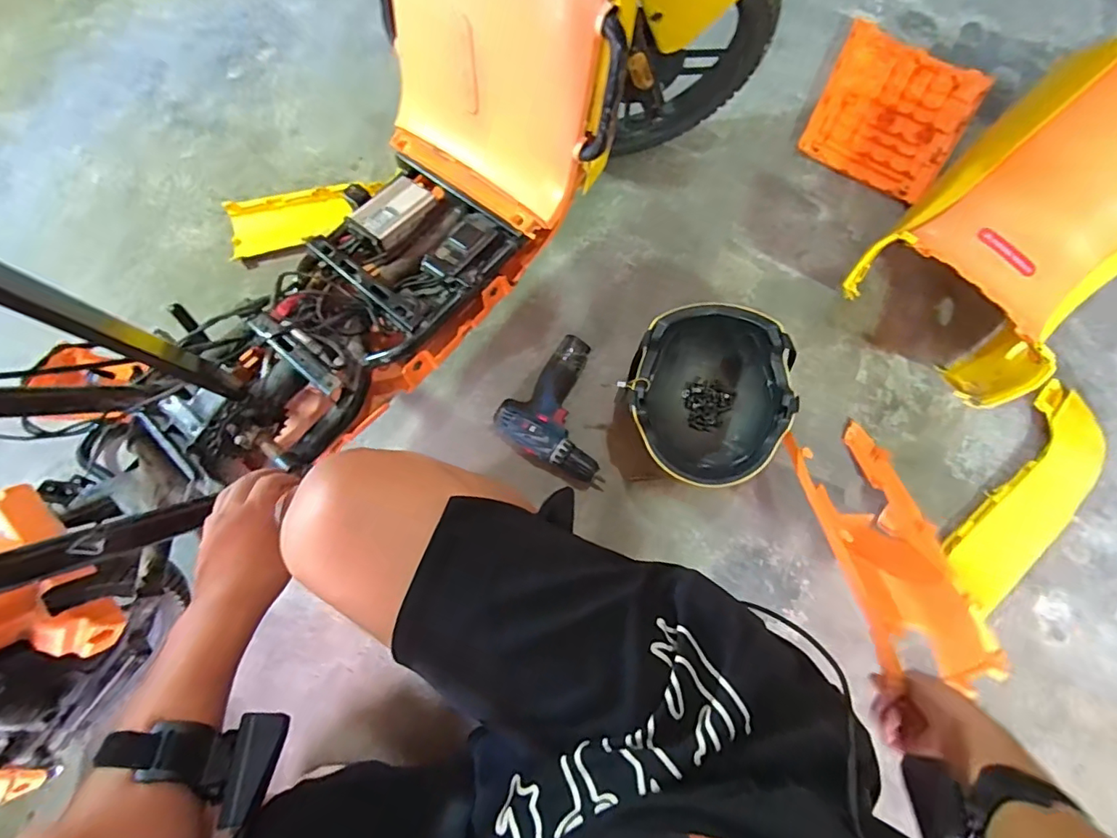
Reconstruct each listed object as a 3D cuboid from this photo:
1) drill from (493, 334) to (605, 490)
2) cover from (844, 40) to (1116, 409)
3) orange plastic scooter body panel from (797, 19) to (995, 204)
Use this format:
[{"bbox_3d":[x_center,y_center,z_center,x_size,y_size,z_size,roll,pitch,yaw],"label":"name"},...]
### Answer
[{"bbox_3d":[0.019,-0.023,0.866,0.185,0.051,0.196,28,78,7],"label":"drill"},{"bbox_3d":[0.642,-0.241,0.758,0.409,0.271,0.268,-42,79,-9],"label":"cover"},{"bbox_3d":[0.627,-0.580,1.010,0.266,0.020,0.314,29,81,5],"label":"orange plastic scooter body panel"}]

